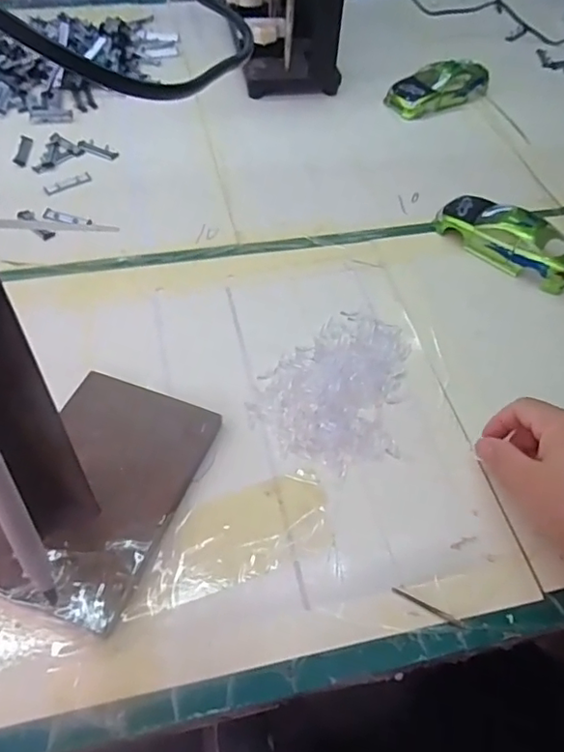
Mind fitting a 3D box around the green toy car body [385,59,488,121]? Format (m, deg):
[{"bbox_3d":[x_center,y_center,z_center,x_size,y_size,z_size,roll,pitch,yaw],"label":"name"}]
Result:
[{"bbox_3d":[0.183,-0.335,0.673,0.127,0.037,0.058,-22,57,-20],"label":"green toy car body"}]

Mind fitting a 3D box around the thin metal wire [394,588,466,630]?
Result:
[{"bbox_3d":[0.083,0.130,0.325,0.043,0.004,0.004,25,55,14],"label":"thin metal wire"}]

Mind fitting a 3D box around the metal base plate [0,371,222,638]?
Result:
[{"bbox_3d":[-0.109,0.066,0.346,0.093,0.006,0.146,25,53,1],"label":"metal base plate"}]

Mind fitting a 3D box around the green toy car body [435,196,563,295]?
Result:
[{"bbox_3d":[0.200,-0.123,0.506,0.126,0.036,0.052,34,57,20],"label":"green toy car body"}]

